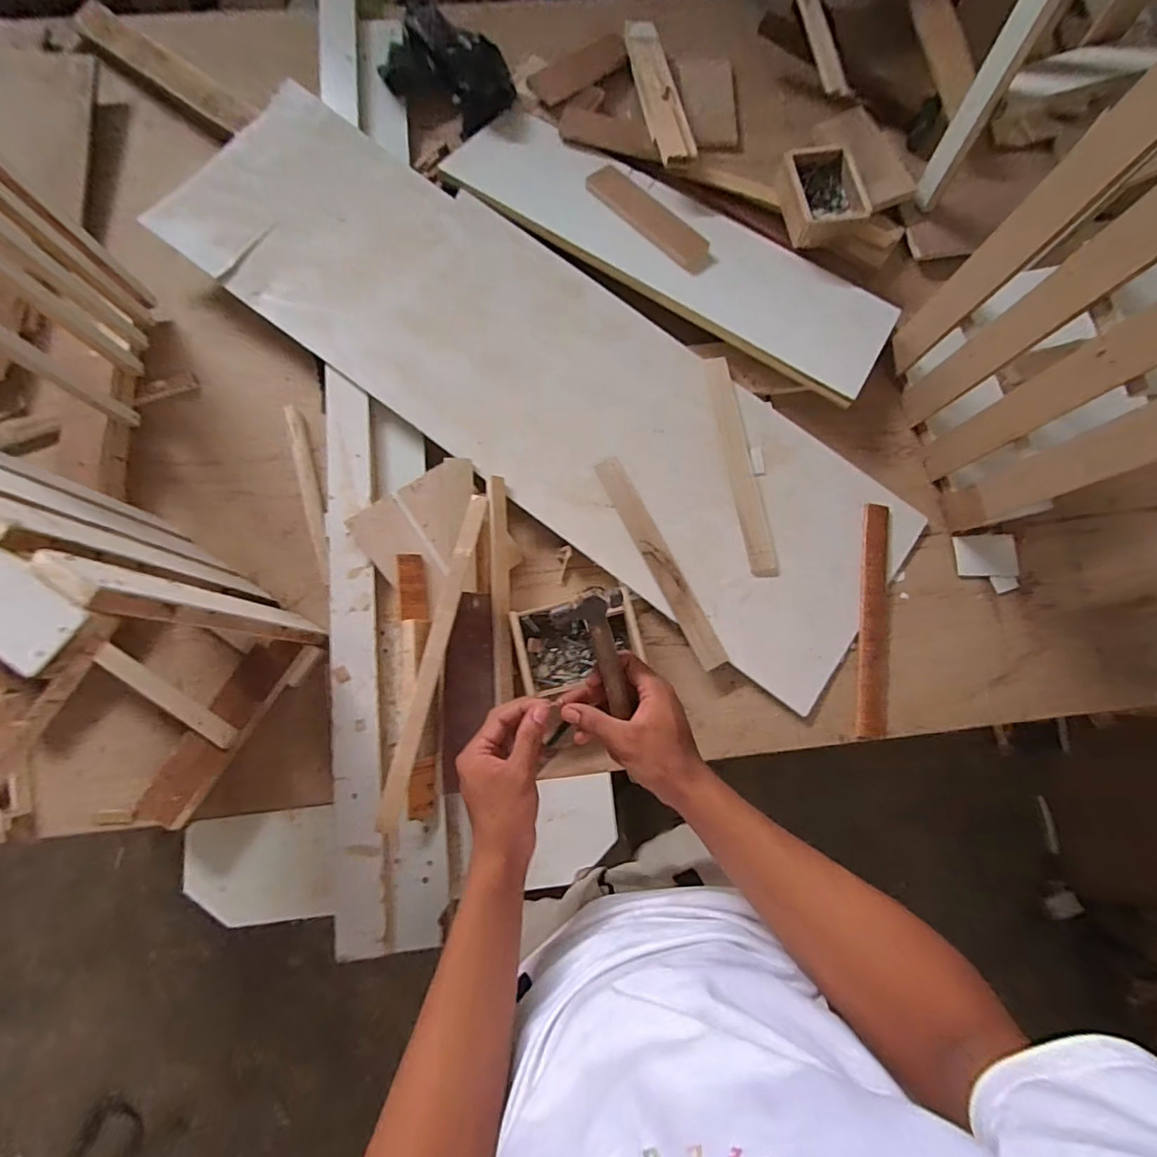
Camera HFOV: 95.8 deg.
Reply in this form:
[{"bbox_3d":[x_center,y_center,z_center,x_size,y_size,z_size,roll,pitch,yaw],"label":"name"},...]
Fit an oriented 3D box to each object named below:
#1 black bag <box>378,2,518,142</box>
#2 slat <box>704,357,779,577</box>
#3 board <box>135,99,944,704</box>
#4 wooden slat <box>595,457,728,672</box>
[{"bbox_3d":[-0.187,-0.746,0.753,0.194,0.055,0.142,25,82,2],"label":"black bag"},{"bbox_3d":[0.211,-0.149,0.682,0.035,0.007,0.295,-10,82,-4],"label":"slat"},{"bbox_3d":[-0.053,-0.266,0.684,1.040,0.020,0.301,36,82,3],"label":"board"},{"bbox_3d":[0.103,-0.023,0.654,0.034,0.007,0.288,-27,84,-6],"label":"wooden slat"}]

